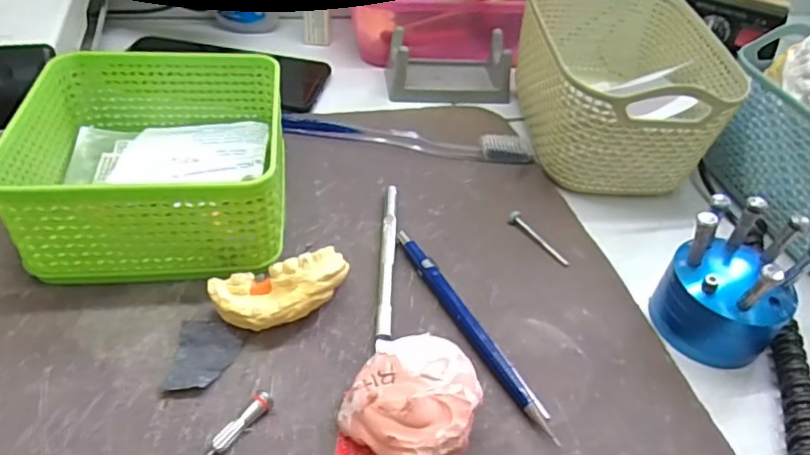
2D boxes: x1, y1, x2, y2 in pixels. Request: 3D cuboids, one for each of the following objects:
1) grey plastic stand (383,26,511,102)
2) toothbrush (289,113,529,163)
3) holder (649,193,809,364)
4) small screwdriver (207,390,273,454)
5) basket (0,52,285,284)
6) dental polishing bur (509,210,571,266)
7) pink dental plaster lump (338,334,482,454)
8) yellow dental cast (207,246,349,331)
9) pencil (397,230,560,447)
[{"bbox_3d":[0.037,-0.134,0.469,0.098,0.036,0.061,5,43,-2],"label":"grey plastic stand"},{"bbox_3d":[0.002,-0.063,0.409,0.171,0.013,0.021,5,43,-2],"label":"toothbrush"},{"bbox_3d":[0.164,0.026,0.289,0.051,0.069,0.055,4,43,-4],"label":"holder"},{"bbox_3d":[-0.077,0.089,0.236,0.007,0.009,0.059,31,48,23],"label":"small screwdriver"},{"bbox_3d":[-0.134,-0.040,0.326,0.129,0.061,0.137,-2,44,-9],"label":"basket"},{"bbox_3d":[0.080,0.006,0.345,0.007,0.007,0.047,-23,51,-28],"label":"dental polishing bur"},{"bbox_3d":[0.003,0.073,0.248,0.052,0.029,0.057,4,43,-4],"label":"pink dental plaster lump"},{"bbox_3d":[-0.058,0.033,0.282,0.065,0.030,0.031,-11,46,-18],"label":"yellow dental cast"},{"bbox_3d":[0.032,0.048,0.292,0.010,0.011,0.134,-19,49,-25],"label":"pencil"}]

